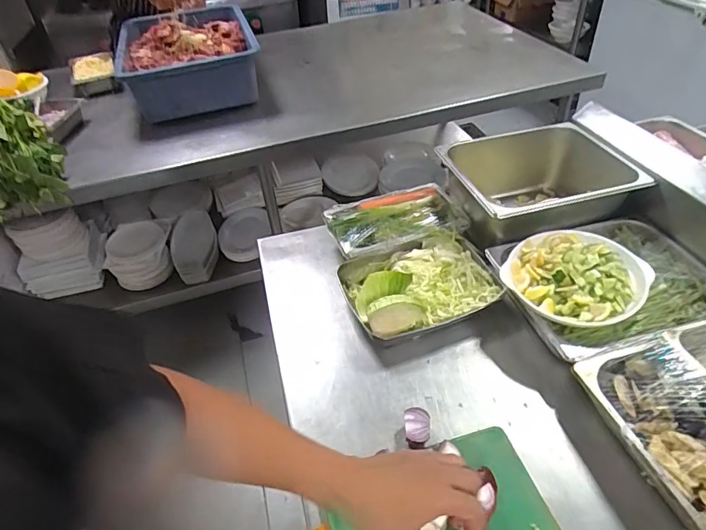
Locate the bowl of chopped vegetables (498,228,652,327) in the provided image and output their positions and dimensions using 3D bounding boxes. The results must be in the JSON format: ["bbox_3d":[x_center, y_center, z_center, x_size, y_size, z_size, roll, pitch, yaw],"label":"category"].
[{"bbox_3d":[0.357,0.017,0.751,0.192,0.048,0.200,-3,43,3],"label":"bowl of chopped vegetables"}]

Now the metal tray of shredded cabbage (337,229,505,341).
[{"bbox_3d":[0.120,0.032,0.825,0.255,0.064,0.187,-17,44,-13],"label":"metal tray of shredded cabbage"}]

